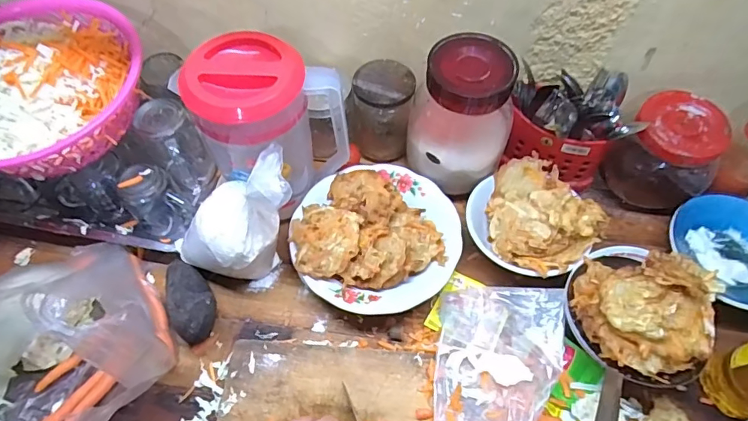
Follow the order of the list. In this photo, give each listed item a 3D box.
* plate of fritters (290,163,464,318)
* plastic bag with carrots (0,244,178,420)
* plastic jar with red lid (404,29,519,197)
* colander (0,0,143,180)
[{"bbox_3d":[0.003,0.030,0.608,0.201,0.056,0.203,1,58,-1],"label":"plate of fritters"},{"bbox_3d":[-0.344,0.157,0.508,0.174,0.100,0.247,34,63,19],"label":"plastic bag with carrots"},{"bbox_3d":[0.111,-0.117,0.598,0.118,0.146,0.118,25,61,14],"label":"plastic jar with red lid"},{"bbox_3d":[-0.412,-0.152,0.587,0.250,0.078,0.244,1,58,-1],"label":"colander"}]

